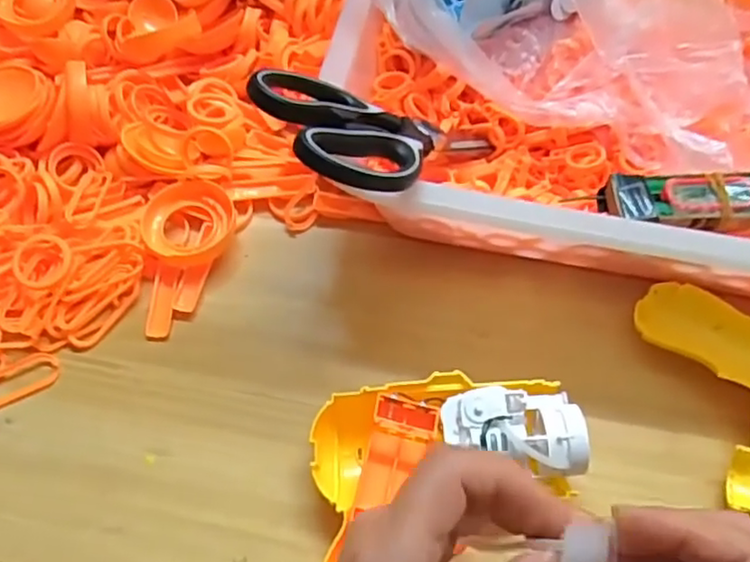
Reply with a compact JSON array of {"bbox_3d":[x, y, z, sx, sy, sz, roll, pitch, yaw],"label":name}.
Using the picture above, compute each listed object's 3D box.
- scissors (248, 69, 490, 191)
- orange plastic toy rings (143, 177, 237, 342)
[{"bbox_3d":[0.011,-0.082,0.354,0.083,0.016,0.176,48,33,20],"label":"scissors"},{"bbox_3d":[-0.120,-0.017,0.404,0.053,0.015,0.105,4,67,5],"label":"orange plastic toy rings"}]

